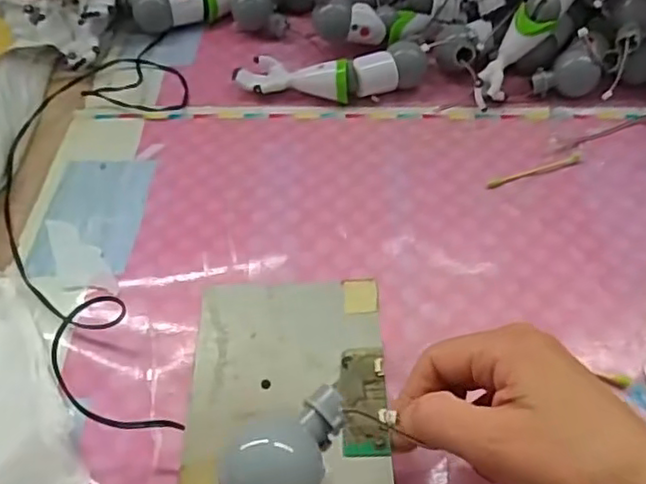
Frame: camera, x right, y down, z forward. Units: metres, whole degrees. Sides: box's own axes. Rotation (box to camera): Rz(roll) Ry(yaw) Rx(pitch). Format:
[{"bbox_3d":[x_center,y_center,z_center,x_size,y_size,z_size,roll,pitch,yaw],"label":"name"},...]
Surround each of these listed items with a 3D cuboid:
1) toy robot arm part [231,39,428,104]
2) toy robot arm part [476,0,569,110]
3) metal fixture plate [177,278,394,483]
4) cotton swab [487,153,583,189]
[{"bbox_3d":[0.006,-0.132,0.506,0.148,0.029,0.042,-1,51,3],"label":"toy robot arm part"},{"bbox_3d":[0.160,-0.165,0.487,0.031,0.026,0.138,41,102,28],"label":"toy robot arm part"},{"bbox_3d":[-0.016,0.068,0.298,0.090,0.010,0.118,-3,51,2],"label":"metal fixture plate"},{"bbox_3d":[0.150,-0.050,0.452,0.077,0.004,0.007,-18,52,-11],"label":"cotton swab"}]

